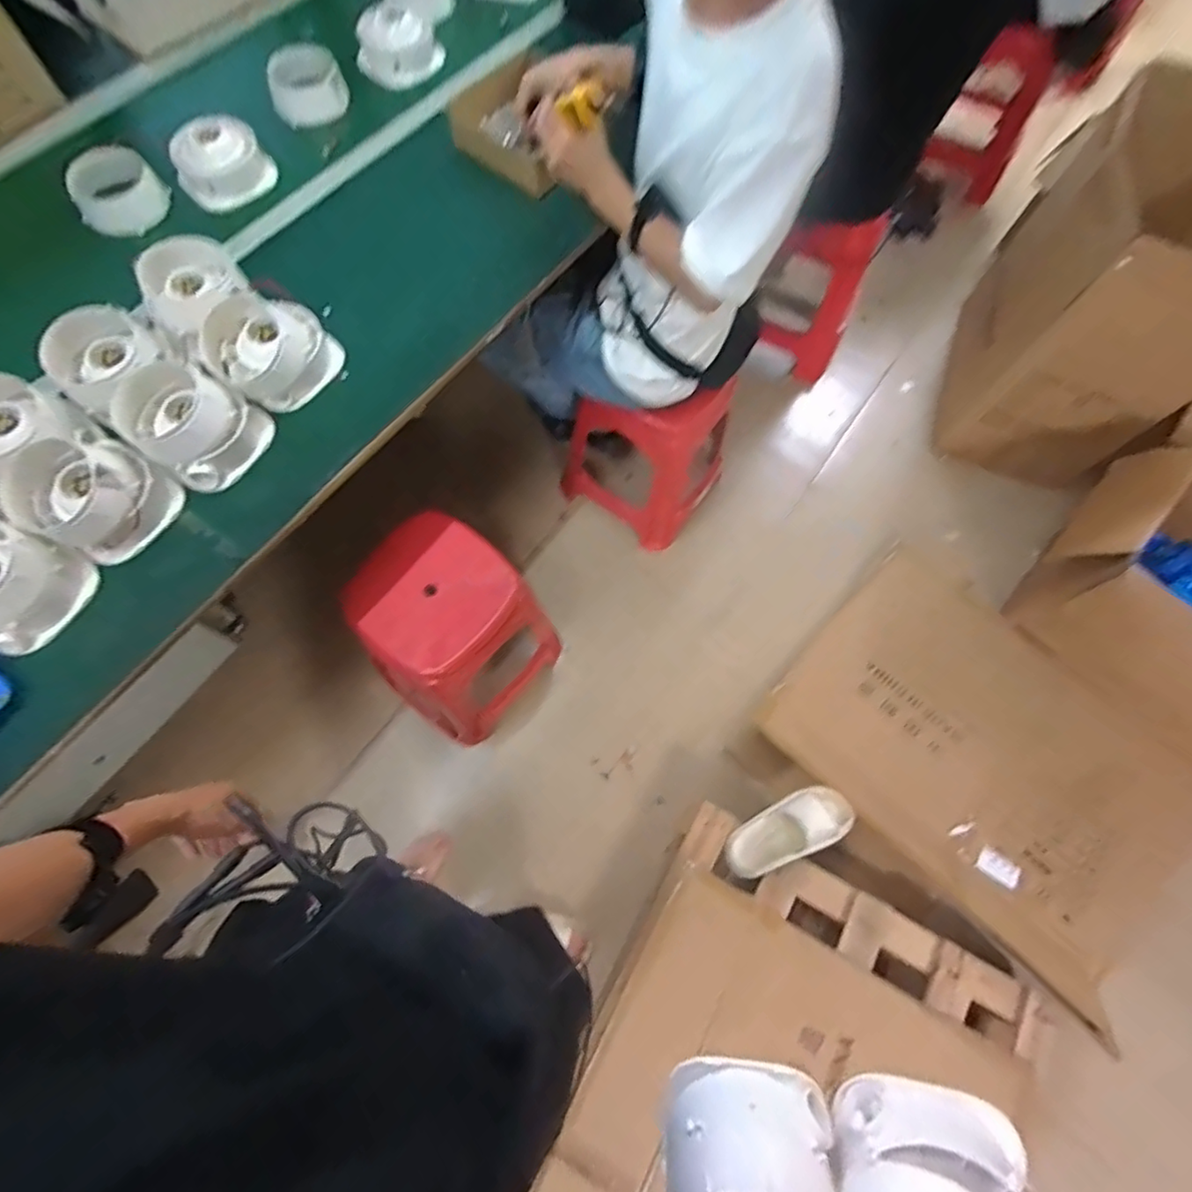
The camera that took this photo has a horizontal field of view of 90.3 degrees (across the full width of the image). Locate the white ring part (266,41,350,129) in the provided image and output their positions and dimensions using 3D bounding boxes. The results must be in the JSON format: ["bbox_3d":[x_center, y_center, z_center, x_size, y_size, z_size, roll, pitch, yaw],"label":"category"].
[{"bbox_3d":[-0.504,-0.890,1.039,0.127,0.083,0.087,-26,73,-11],"label":"white ring part"}]

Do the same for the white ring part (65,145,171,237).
[{"bbox_3d":[-0.784,-0.662,0.961,0.131,0.066,0.131,-42,77,-15],"label":"white ring part"}]

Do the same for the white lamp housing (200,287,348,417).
[{"bbox_3d":[-0.455,-0.347,0.826,0.131,0.089,0.144,41,73,12],"label":"white lamp housing"}]

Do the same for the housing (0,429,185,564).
[{"bbox_3d":[-0.628,-0.126,0.734,0.149,0.083,0.148,34,72,10],"label":"housing"}]

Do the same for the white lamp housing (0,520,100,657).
[{"bbox_3d":[-0.700,-0.020,0.697,0.148,0.093,0.133,30,71,9],"label":"white lamp housing"}]

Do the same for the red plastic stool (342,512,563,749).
[{"bbox_3d":[-0.298,0.098,1.261,0.295,0.469,0.323,40,73,12],"label":"red plastic stool"}]

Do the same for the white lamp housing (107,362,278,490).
[{"bbox_3d":[-0.530,-0.227,0.778,0.130,0.099,0.134,35,72,10],"label":"white lamp housing"}]

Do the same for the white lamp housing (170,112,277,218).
[{"bbox_3d":[-0.629,-0.721,0.975,0.114,0.084,0.130,33,72,9],"label":"white lamp housing"}]

